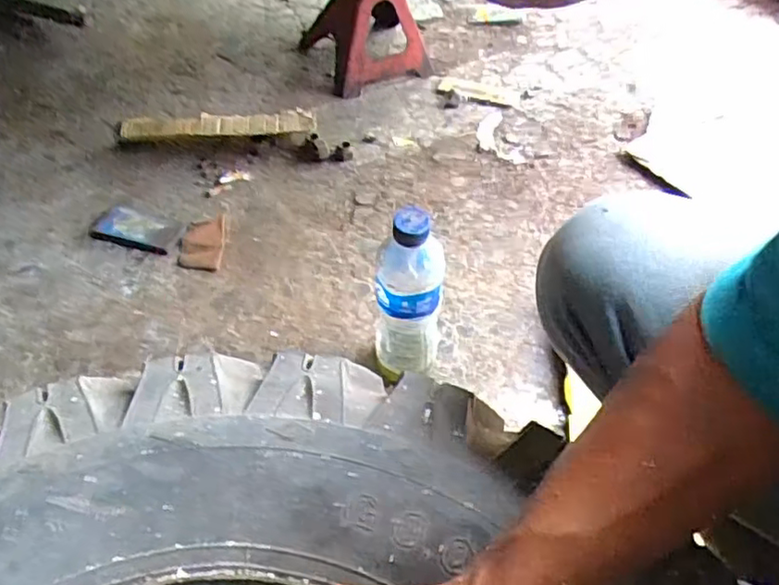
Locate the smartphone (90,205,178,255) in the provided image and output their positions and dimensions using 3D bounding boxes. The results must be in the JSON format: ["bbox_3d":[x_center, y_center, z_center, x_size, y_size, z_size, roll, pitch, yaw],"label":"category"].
[{"bbox_3d":[-0.337,-0.083,0.876,0.110,0.008,0.061,12,54,9],"label":"smartphone"}]

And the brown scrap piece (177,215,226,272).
[{"bbox_3d":[-0.244,-0.066,0.862,0.055,0.010,0.096,-4,53,-3],"label":"brown scrap piece"}]

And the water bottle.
[{"bbox_3d":[0.024,0.006,0.663,0.066,0.230,0.078,10,54,8],"label":"water bottle"}]

